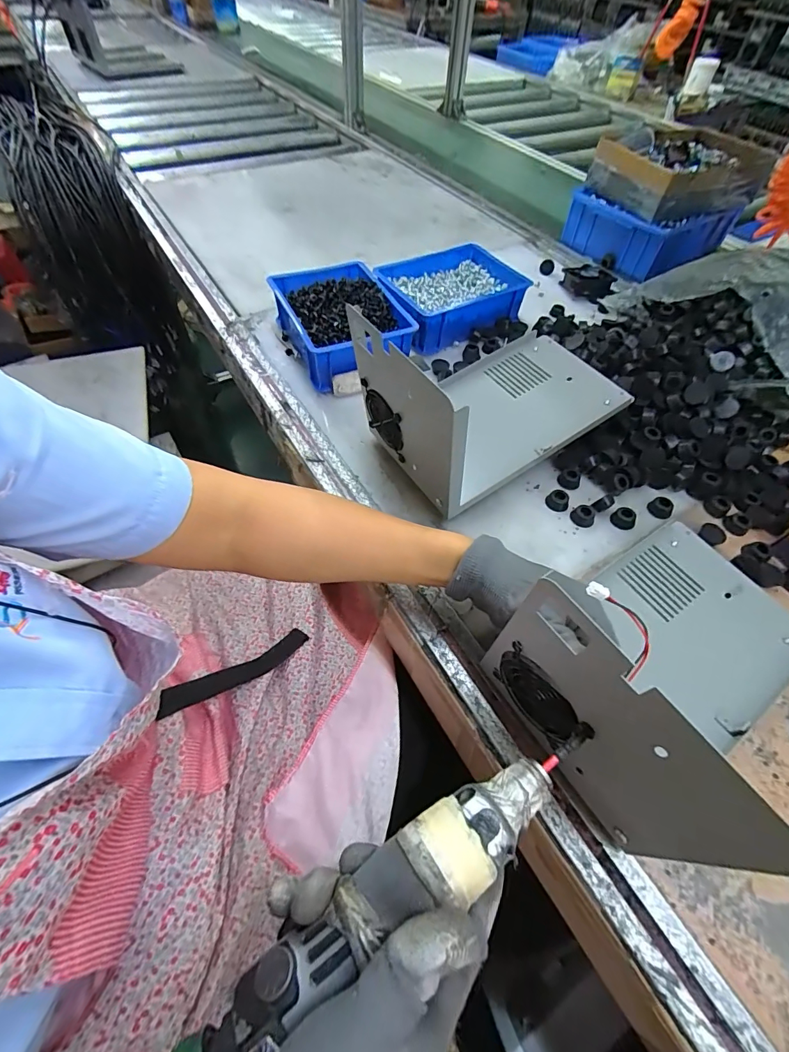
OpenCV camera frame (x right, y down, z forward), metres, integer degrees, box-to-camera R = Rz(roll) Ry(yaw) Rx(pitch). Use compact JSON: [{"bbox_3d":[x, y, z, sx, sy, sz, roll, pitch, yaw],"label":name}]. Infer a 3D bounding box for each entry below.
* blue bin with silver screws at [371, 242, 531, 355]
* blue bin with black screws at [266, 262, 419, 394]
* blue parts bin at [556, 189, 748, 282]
[{"bbox_3d":[0.084,-0.342,0.653,0.202,0.070,0.152,-21,59,-16],"label":"blue bin with silver screws"},{"bbox_3d":[-0.072,-0.281,0.592,0.144,0.066,0.194,-21,59,-16],"label":"blue bin with black screws"},{"bbox_3d":[0.467,-0.565,0.795,0.235,0.071,0.196,-31,62,-21],"label":"blue parts bin"}]

